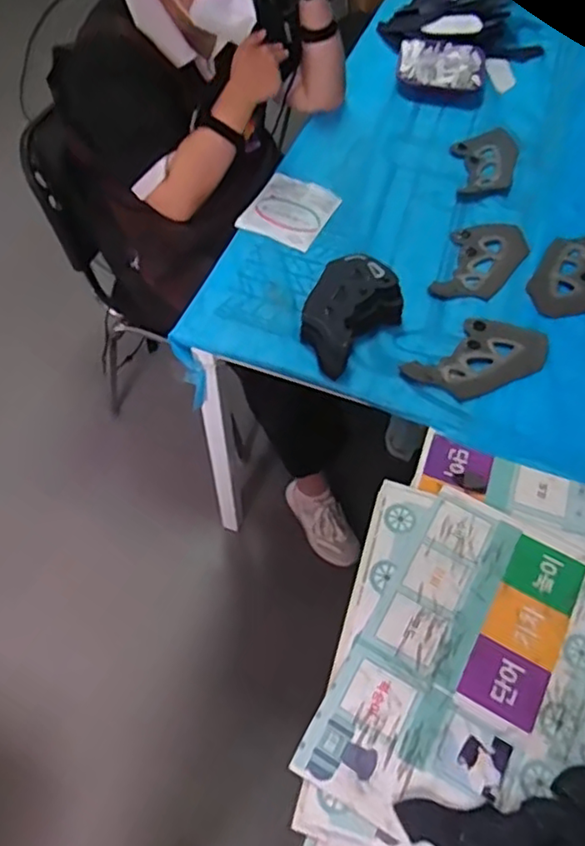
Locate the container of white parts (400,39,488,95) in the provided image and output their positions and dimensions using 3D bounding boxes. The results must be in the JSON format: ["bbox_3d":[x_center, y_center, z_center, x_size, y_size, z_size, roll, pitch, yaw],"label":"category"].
[{"bbox_3d":[0.321,-0.772,1.364,0.183,0.036,0.166,12,58,8],"label":"container of white parts"}]

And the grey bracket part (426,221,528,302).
[{"bbox_3d":[0.308,-0.271,1.055,0.119,0.008,0.226,33,63,20],"label":"grey bracket part"}]

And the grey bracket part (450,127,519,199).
[{"bbox_3d":[0.373,-0.503,1.211,0.126,0.008,0.211,2,57,2],"label":"grey bracket part"}]

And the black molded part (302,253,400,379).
[{"bbox_3d":[0.078,-0.178,0.962,0.150,0.048,0.205,38,65,22],"label":"black molded part"}]

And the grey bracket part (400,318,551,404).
[{"bbox_3d":[0.280,-0.093,0.935,0.212,0.010,0.125,-35,63,-20],"label":"grey bracket part"}]

